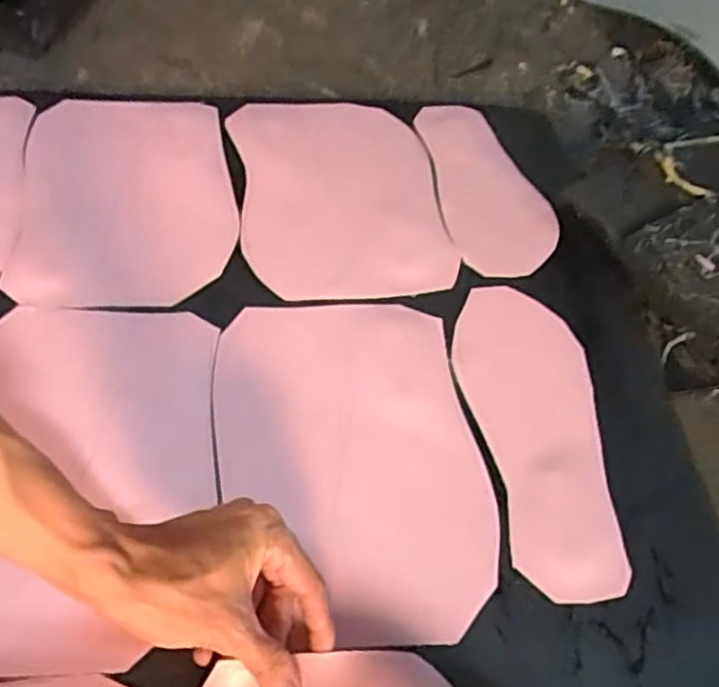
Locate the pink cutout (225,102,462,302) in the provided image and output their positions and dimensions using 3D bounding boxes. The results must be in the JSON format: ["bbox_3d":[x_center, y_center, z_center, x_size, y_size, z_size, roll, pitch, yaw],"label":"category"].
[{"bbox_3d":[-0.021,-0.151,0.673,0.186,0.009,0.279,-6,54,-10],"label":"pink cutout"}]

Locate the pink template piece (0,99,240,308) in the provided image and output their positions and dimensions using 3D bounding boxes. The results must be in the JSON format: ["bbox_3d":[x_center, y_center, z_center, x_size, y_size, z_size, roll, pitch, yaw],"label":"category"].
[{"bbox_3d":[-0.216,-0.140,0.650,0.188,0.011,0.274,-5,52,-9],"label":"pink template piece"}]

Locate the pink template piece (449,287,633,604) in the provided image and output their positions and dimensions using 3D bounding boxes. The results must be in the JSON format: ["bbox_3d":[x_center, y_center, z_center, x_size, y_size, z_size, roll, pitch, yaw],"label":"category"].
[{"bbox_3d":[0.130,0.061,0.529,0.105,0.006,0.255,1,55,0],"label":"pink template piece"}]

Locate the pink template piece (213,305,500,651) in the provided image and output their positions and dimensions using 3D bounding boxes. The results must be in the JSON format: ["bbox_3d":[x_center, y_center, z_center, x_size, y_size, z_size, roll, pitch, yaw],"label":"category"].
[{"bbox_3d":[-0.007,0.075,0.501,0.182,0.021,0.266,-5,54,-10],"label":"pink template piece"}]

